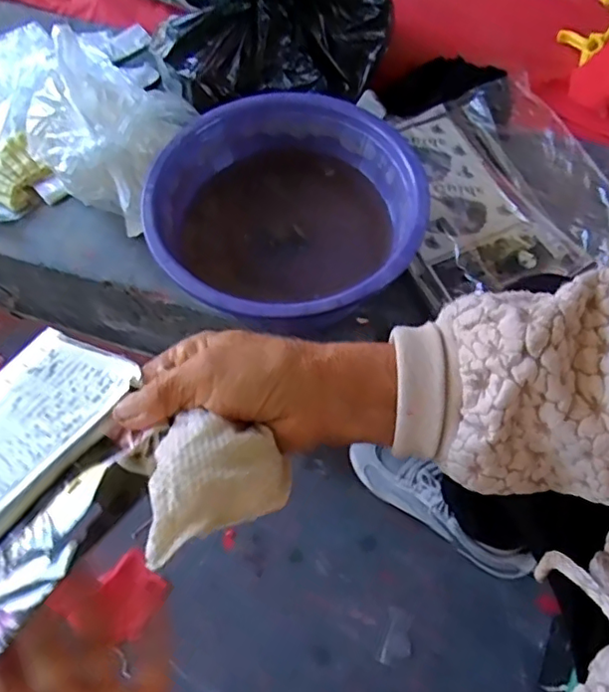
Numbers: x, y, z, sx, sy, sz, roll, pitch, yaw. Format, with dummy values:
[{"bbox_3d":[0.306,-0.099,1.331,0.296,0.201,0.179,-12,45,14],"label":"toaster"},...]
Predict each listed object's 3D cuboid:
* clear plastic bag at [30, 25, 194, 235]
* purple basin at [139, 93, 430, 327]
[{"bbox_3d":[-0.228,-0.249,0.680,0.175,0.156,0.149,25,68,15],"label":"clear plastic bag"},{"bbox_3d":[-0.017,-0.135,0.647,0.273,0.103,0.266,-2,64,3],"label":"purple basin"}]

